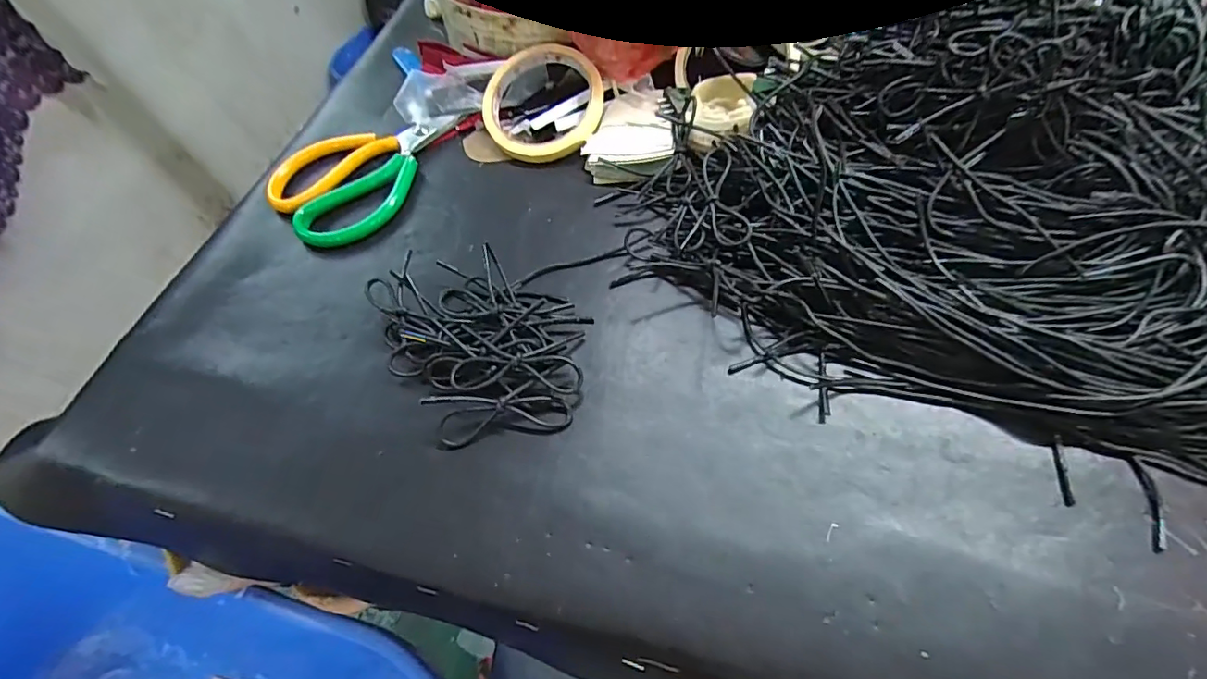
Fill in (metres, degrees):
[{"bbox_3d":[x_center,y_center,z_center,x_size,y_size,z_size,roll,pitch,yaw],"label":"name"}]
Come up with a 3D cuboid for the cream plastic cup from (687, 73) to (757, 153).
[{"bbox_3d":[0.083,-0.160,0.366,0.042,0.027,0.050,6,61,8],"label":"cream plastic cup"}]

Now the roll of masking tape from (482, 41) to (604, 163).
[{"bbox_3d":[-0.047,-0.184,0.404,0.093,0.013,0.093,-1,83,8],"label":"roll of masking tape"}]

